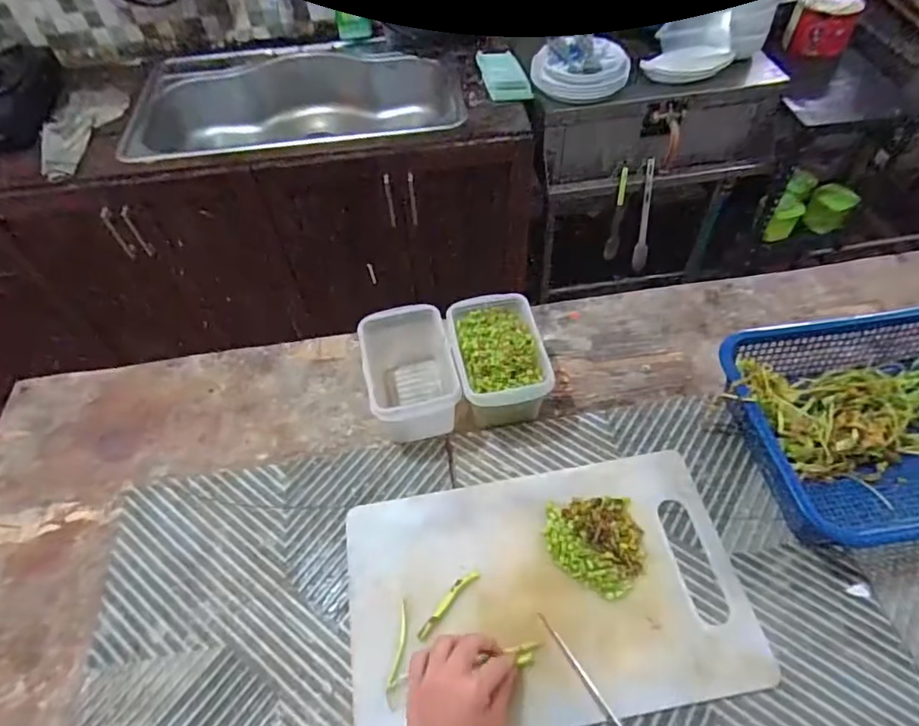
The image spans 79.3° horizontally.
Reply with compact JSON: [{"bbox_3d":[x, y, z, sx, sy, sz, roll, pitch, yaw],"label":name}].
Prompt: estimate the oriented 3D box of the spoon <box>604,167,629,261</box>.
[{"bbox_3d":[0.412,-0.380,1.442,0.035,0.263,0.037,11,55,13],"label":"spoon"}]

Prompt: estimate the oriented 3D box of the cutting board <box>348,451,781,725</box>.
[{"bbox_3d":[0.085,0.230,0.571,0.393,0.018,0.243,-10,55,-2],"label":"cutting board"}]

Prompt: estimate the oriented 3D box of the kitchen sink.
[{"bbox_3d":[-0.421,-0.662,1.509,0.809,0.221,0.548,-8,53,-1],"label":"kitchen sink"}]

